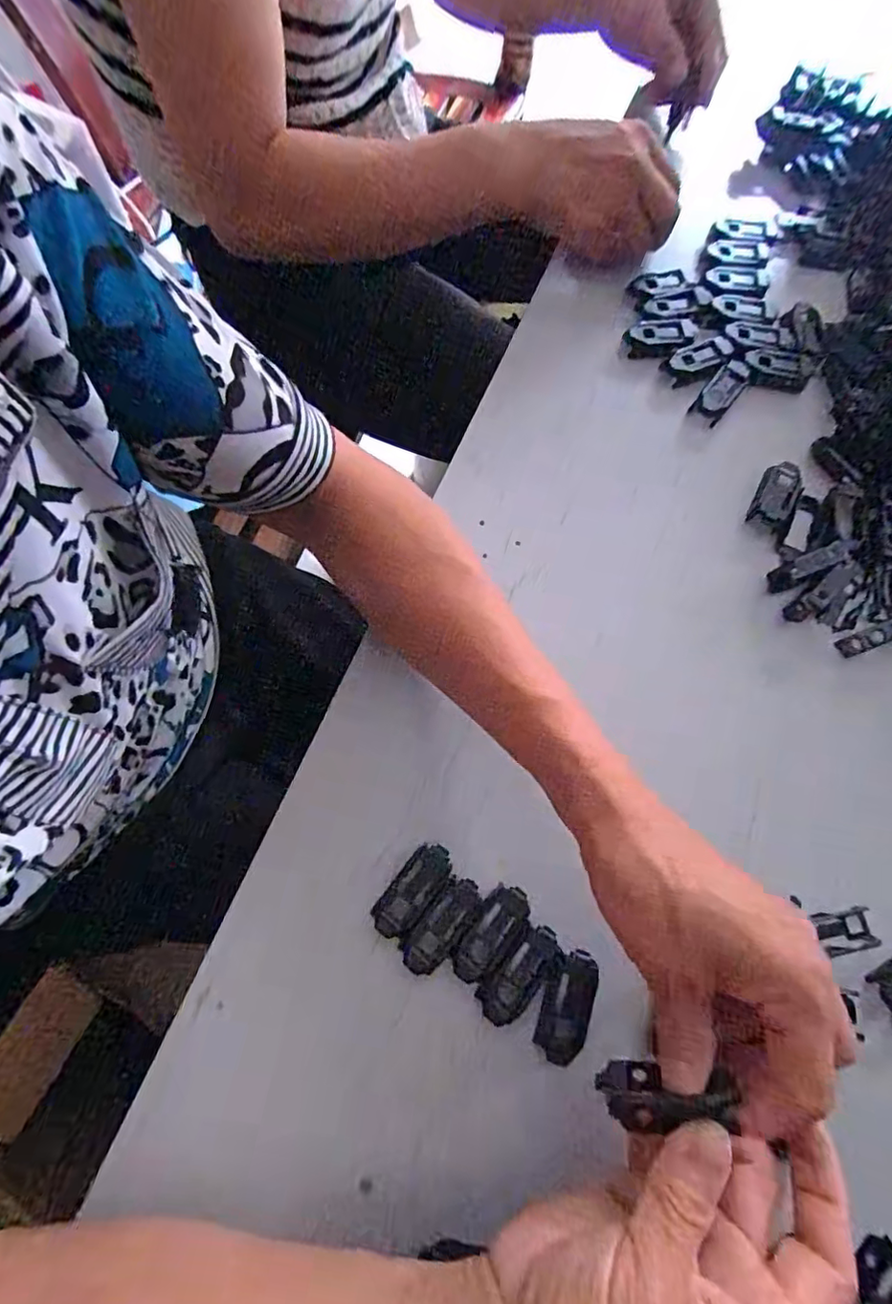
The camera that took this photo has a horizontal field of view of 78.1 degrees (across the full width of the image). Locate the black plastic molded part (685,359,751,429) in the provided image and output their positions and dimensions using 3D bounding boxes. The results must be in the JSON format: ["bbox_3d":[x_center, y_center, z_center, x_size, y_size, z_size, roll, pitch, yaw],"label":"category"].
[{"bbox_3d":[0.195,-0.183,0.385,0.022,0.005,0.056,38,77,8],"label":"black plastic molded part"}]

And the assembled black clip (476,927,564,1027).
[{"bbox_3d":[0.038,0.164,0.280,0.023,0.014,0.050,42,77,9],"label":"assembled black clip"}]

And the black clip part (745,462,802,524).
[{"bbox_3d":[0.218,-0.104,0.362,0.024,0.005,0.049,24,76,25],"label":"black clip part"}]

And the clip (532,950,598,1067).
[{"bbox_3d":[0.060,0.175,0.269,0.021,0.008,0.050,17,75,3],"label":"clip"}]

